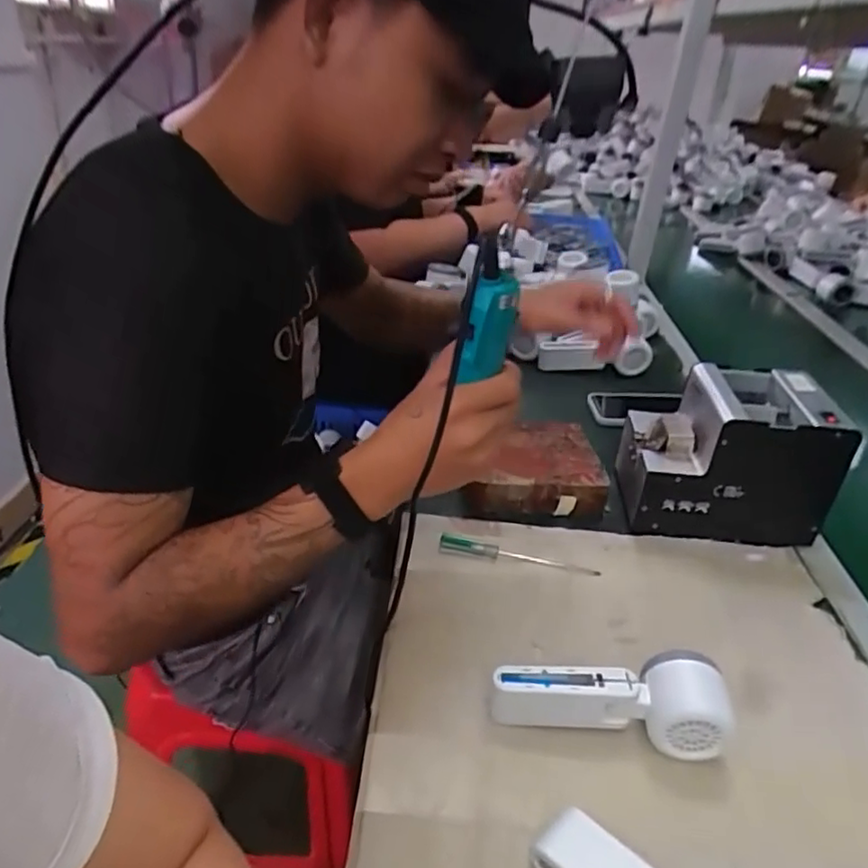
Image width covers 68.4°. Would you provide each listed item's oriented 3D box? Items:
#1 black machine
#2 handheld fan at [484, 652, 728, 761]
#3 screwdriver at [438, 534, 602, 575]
[{"bbox_3d":[0.296,0.024,0.659,0.184,0.155,0.121,6,32,4],"label":"black machine"},{"bbox_3d":[0.127,0.189,0.458,0.167,0.052,0.050,5,32,2],"label":"handheld fan"},{"bbox_3d":[0.081,0.115,0.612,0.152,0.010,0.021,8,32,6],"label":"screwdriver"}]

